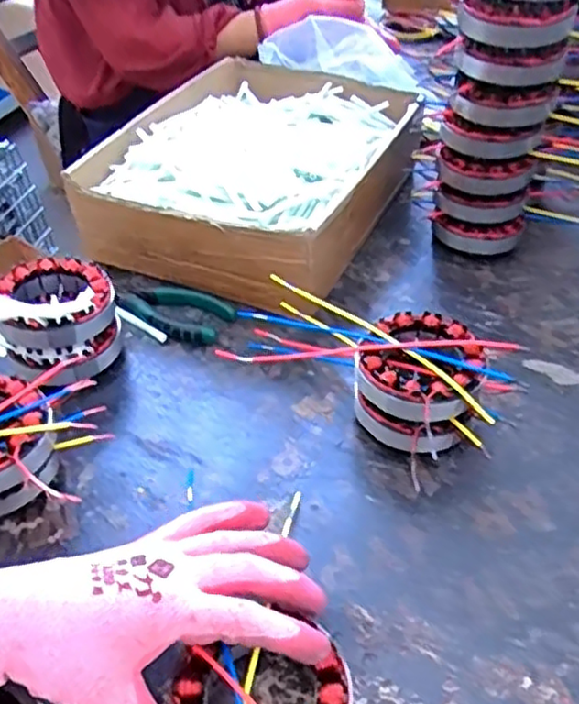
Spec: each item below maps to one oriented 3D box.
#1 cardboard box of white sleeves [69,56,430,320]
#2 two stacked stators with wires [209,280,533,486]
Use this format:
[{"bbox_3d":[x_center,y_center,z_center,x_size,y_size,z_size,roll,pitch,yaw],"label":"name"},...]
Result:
[{"bbox_3d":[-0.024,-0.184,0.686,0.255,0.097,0.331,13,45,17],"label":"cardboard box of white sleeves"},{"bbox_3d":[0.060,0.014,0.488,0.182,0.070,0.089,20,48,24],"label":"two stacked stators with wires"}]

